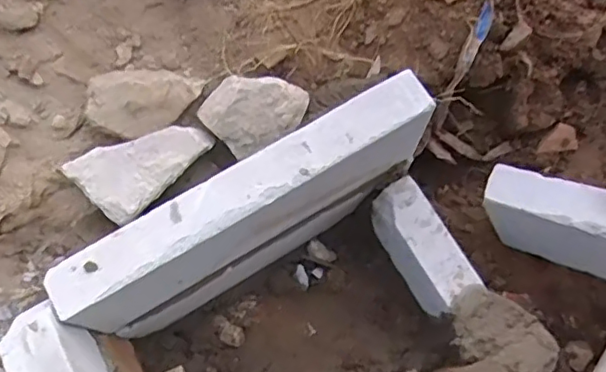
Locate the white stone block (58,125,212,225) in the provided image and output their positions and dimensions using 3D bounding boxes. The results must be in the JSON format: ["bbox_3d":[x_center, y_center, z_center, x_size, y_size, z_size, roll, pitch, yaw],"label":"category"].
[{"bbox_3d":[-0.252,-0.040,0.935,0.198,0.052,0.114,-39,76,-13],"label":"white stone block"}]

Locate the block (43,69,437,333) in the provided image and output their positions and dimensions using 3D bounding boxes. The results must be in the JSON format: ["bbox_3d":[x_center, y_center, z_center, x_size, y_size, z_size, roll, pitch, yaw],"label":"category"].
[{"bbox_3d":[-0.079,0.039,0.950,0.603,0.243,0.083,-29,74,-11],"label":"block"}]

